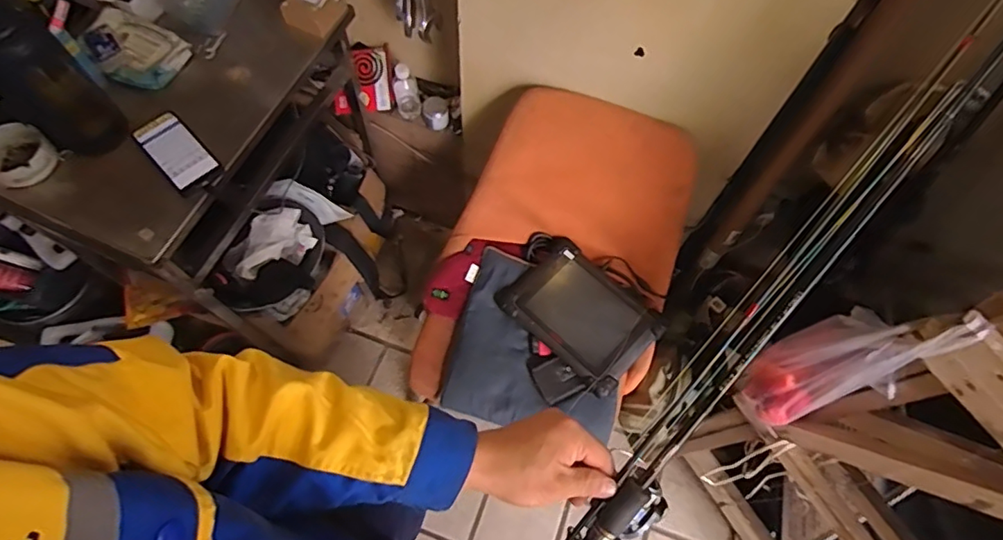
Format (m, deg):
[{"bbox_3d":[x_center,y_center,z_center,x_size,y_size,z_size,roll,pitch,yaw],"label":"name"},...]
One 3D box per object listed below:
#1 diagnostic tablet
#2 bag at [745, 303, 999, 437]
[{"bbox_3d":[0.159,0.077,1.166,0.247,0.051,0.326,-42,73,-19],"label":"diagnostic tablet"},{"bbox_3d":[0.472,0.138,0.800,0.131,0.388,0.125,-23,68,-12],"label":"bag"}]

